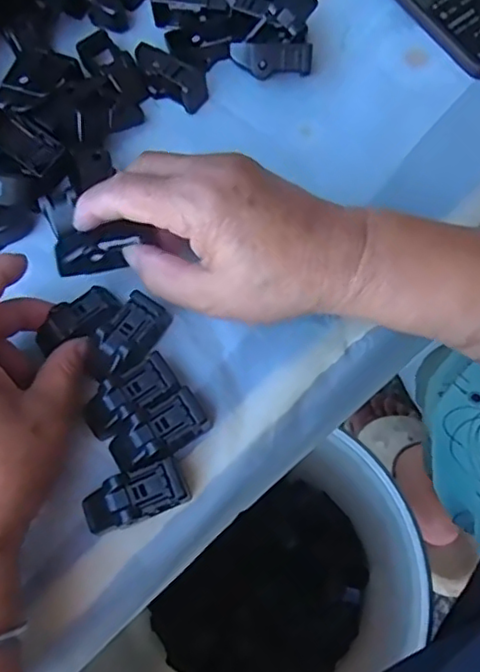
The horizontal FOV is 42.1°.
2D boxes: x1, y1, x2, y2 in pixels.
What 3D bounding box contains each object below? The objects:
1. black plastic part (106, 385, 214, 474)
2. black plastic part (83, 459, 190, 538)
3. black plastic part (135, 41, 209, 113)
[{"bbox_3d":[-0.040,0.048,0.306,0.050,0.014,0.024,-30,72,-8],"label":"black plastic part"},{"bbox_3d":[-0.050,0.077,0.296,0.050,0.016,0.023,-21,71,-5],"label":"black plastic part"},{"bbox_3d":[-0.044,-0.158,0.380,0.048,0.021,0.019,28,74,12],"label":"black plastic part"}]

